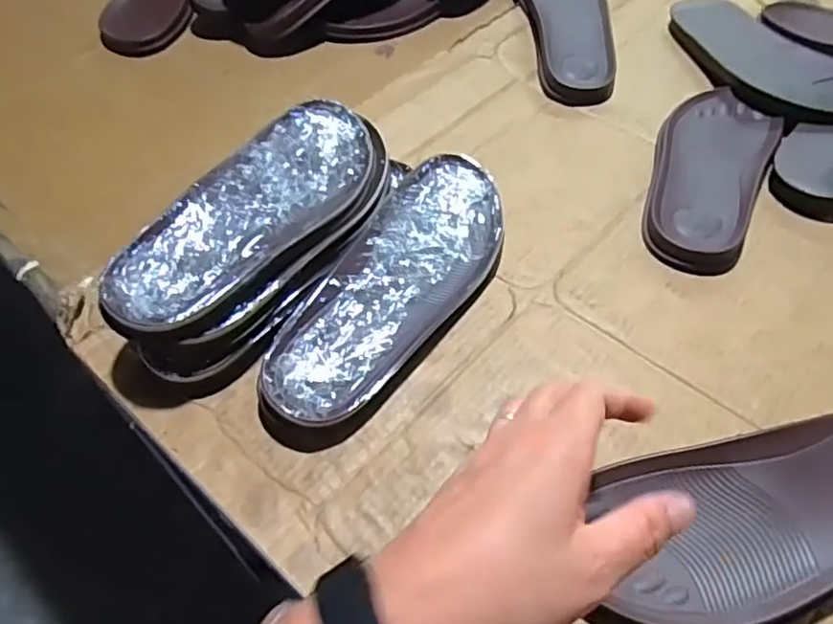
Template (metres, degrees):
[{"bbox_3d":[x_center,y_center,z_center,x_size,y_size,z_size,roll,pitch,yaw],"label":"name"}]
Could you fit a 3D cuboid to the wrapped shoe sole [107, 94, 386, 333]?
[{"bbox_3d":[-0.108,-0.074,0.443,0.104,0.016,0.249,35,54,4],"label":"wrapped shoe sole"}]

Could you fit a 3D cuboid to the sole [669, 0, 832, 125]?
[{"bbox_3d":[0.344,-0.262,0.623,0.093,0.026,0.247,-19,55,-13],"label":"sole"}]

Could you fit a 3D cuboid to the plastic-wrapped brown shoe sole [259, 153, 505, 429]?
[{"bbox_3d":[-0.011,-0.018,0.444,0.091,0.035,0.248,23,56,17],"label":"plastic-wrapped brown shoe sole"}]

